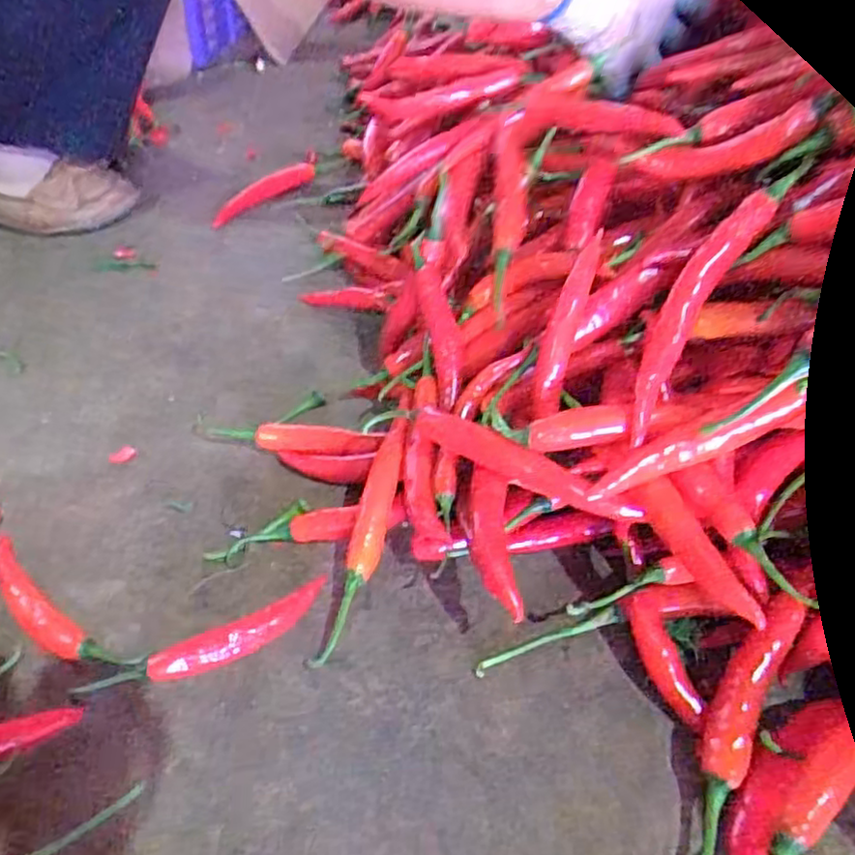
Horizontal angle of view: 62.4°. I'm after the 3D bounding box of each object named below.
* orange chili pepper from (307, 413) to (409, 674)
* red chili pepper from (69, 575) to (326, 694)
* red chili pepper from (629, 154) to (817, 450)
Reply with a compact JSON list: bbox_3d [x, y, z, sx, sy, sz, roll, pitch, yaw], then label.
[{"bbox_3d":[-0.036,0.064,0.414,0.018,0.018,0.149,10,63,12],"label":"orange chili pepper"},{"bbox_3d":[-0.119,0.120,0.387,0.134,0.015,0.023,-21,49,-17],"label":"red chili pepper"},{"bbox_3d":[0.144,-0.073,0.371,0.024,0.013,0.174,29,81,27],"label":"red chili pepper"}]

